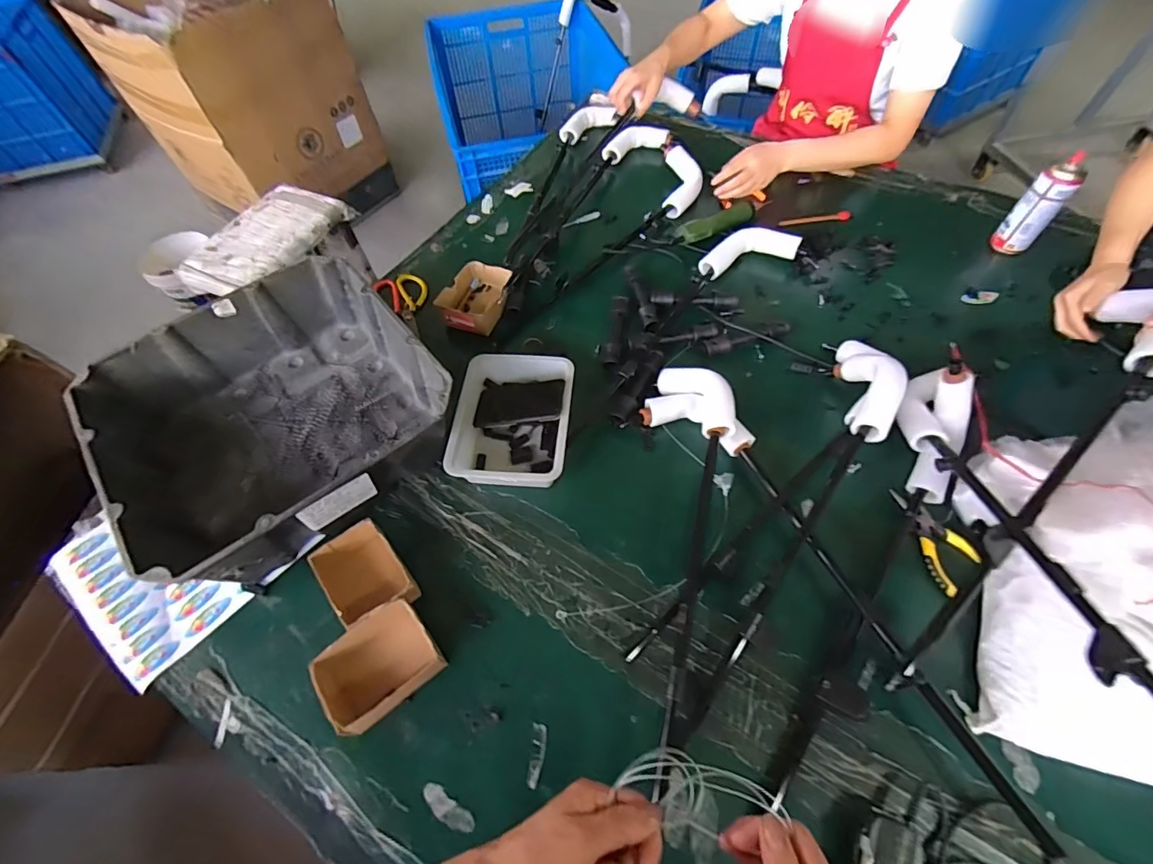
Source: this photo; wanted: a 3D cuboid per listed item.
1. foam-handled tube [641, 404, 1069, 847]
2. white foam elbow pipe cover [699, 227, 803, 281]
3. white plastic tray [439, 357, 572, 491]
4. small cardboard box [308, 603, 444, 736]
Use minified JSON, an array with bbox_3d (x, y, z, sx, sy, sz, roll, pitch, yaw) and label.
[{"bbox_3d":[0.328,0.148,0.666,0.120,0.069,0.642,-31,62,-15],"label":"foam-handled tube"},{"bbox_3d":[0.348,-0.371,1.009,0.216,0.041,0.086,-16,59,-6],"label":"white foam elbow pipe cover"},{"bbox_3d":[-0.102,-0.021,0.807,0.180,0.067,0.226,4,59,5],"label":"white plastic tray"},{"bbox_3d":[-0.251,0.297,0.623,0.133,0.056,0.104,-34,63,-17],"label":"small cardboard box"}]

